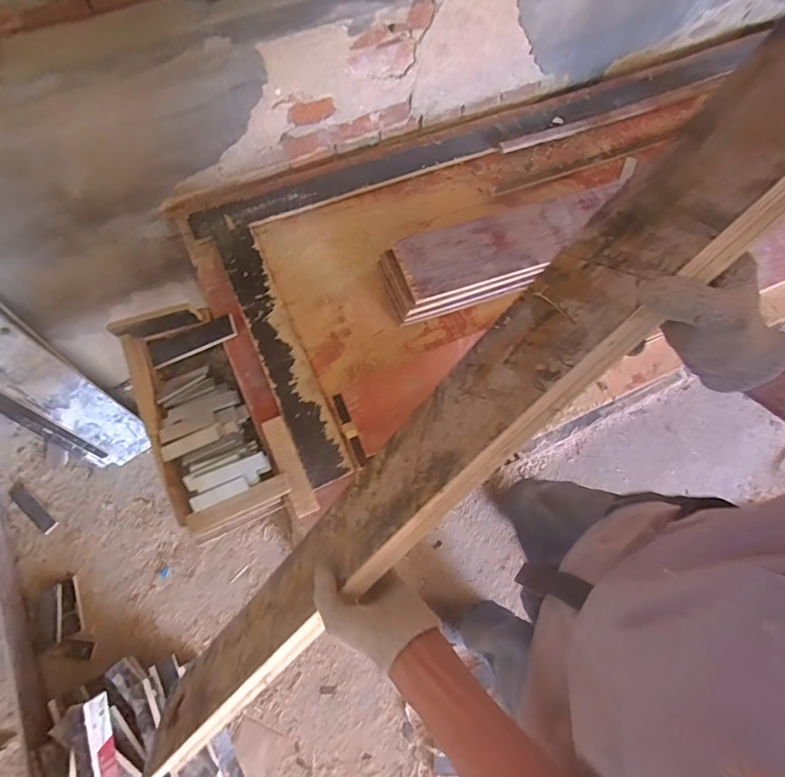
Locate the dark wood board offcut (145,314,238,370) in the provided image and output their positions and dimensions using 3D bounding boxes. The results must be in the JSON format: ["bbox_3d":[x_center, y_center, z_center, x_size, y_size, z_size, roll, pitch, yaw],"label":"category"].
[{"bbox_3d":[-0.410,-0.101,0.906,0.184,0.015,0.056,-22,94,3],"label":"dark wood board offcut"}]

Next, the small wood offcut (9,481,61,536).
[{"bbox_3d":[-1.130,0.377,1.392,0.194,0.021,0.051,39,73,12],"label":"small wood offcut"}]

